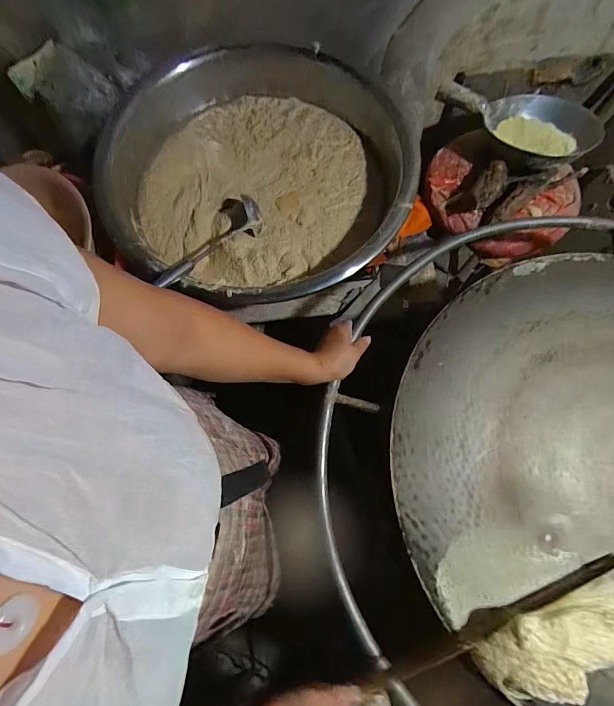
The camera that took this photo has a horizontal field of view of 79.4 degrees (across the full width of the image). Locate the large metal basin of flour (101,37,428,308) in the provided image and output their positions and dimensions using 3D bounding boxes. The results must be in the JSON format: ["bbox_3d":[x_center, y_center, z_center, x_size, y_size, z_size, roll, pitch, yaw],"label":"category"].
[{"bbox_3d":[-0.086,-0.398,0.778,0.618,0.168,0.590,0,74,-1],"label":"large metal basin of flour"}]

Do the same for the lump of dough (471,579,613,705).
[{"bbox_3d":[0.283,0.326,0.416,0.183,0.051,0.086,-13,74,-5],"label":"lump of dough"}]

